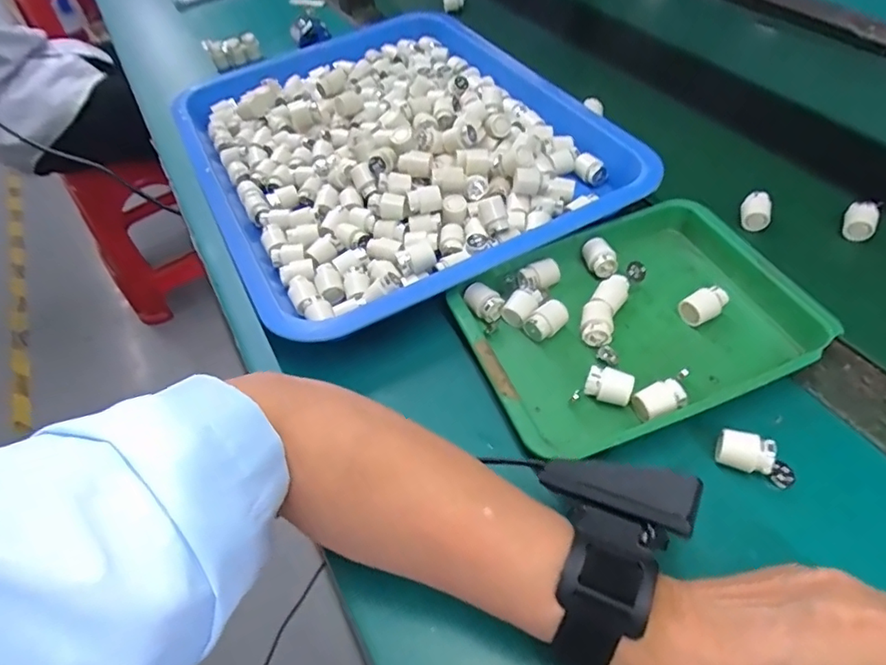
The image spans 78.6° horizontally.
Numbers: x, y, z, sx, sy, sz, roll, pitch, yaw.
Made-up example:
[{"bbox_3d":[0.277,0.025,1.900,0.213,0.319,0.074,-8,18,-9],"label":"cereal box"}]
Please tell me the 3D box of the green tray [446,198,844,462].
[{"bbox_3d":[0.126,-0.011,0.372,0.213,0.028,0.163,-19,51,-10],"label":"green tray"}]

